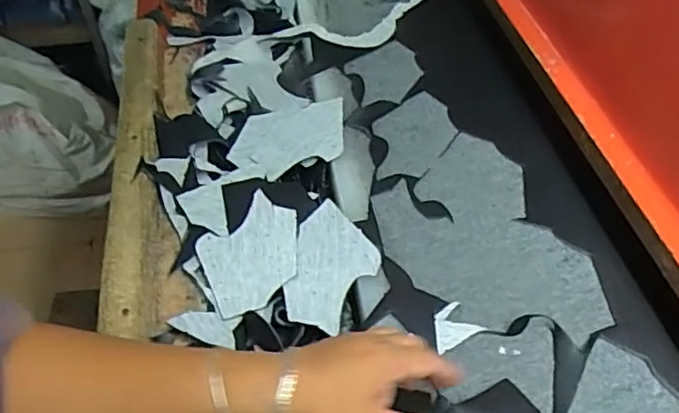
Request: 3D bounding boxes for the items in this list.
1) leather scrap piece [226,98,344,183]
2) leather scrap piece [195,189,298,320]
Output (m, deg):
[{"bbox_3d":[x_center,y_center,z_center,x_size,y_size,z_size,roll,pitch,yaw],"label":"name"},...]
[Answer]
[{"bbox_3d":[-0.061,-0.079,0.698,0.130,0.010,0.114,-8,49,1],"label":"leather scrap piece"},{"bbox_3d":[-0.087,0.049,0.594,0.093,0.014,0.117,40,63,22],"label":"leather scrap piece"}]

